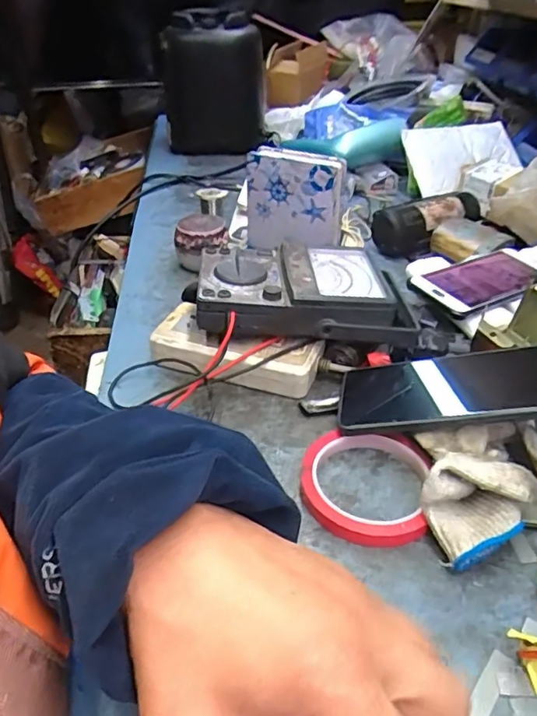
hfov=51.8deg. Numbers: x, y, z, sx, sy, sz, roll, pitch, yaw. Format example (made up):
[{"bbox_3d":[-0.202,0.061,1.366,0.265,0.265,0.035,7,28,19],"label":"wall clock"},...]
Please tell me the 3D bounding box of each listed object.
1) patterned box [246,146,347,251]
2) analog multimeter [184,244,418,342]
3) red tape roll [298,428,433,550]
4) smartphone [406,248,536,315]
[{"bbox_3d":[0.024,-0.156,0.566,0.107,0.104,0.022,18,40,22],"label":"patterned box"},{"bbox_3d":[0.029,-0.062,0.505,0.192,0.049,0.118,-2,37,-3],"label":"analog multimeter"},{"bbox_3d":[0.065,0.089,0.386,0.088,0.018,0.090,-1,36,0],"label":"red tape roll"},{"bbox_3d":[0.229,-0.083,0.581,0.153,0.016,0.081,-19,40,-23],"label":"smartphone"}]

